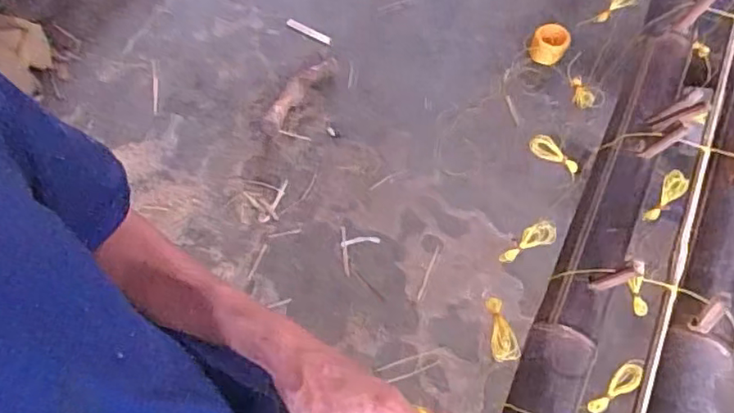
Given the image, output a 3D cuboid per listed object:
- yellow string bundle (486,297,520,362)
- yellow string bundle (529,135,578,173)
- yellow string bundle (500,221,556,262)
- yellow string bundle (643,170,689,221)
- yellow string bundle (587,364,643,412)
[{"bbox_3d":[0.176,0.160,0.779,0.032,0.032,0.086,-5,67,-2],"label":"yellow string bundle"},{"bbox_3d":[0.316,-0.088,0.998,0.091,0.028,0.029,34,71,0],"label":"yellow string bundle"},{"bbox_3d":[0.251,0.058,0.924,0.096,0.025,0.038,-35,69,11],"label":"yellow string bundle"},{"bbox_3d":[0.491,-0.014,0.970,0.036,0.093,0.016,28,27,12],"label":"yellow string bundle"},{"bbox_3d":[0.342,0.254,0.816,0.027,0.014,0.097,42,116,16],"label":"yellow string bundle"}]

